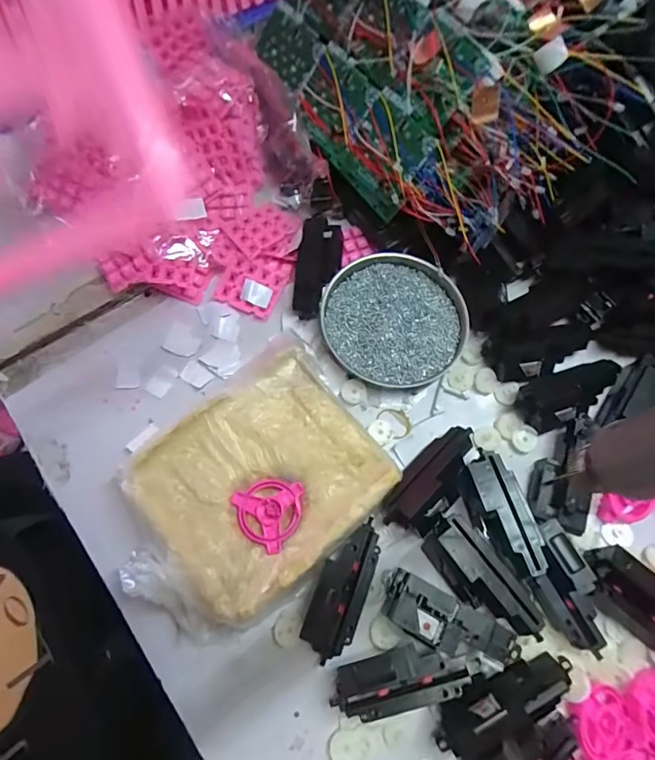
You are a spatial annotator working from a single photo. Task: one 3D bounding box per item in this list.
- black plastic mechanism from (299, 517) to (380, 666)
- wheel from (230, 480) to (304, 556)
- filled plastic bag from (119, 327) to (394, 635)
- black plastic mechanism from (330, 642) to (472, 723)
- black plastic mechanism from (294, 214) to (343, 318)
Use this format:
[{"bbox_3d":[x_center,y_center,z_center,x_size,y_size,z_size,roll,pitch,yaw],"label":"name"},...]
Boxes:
[{"bbox_3d":[0.011,0.159,0.338,0.038,0.034,0.098,20,73,8],"label":"black plastic mechanism"},{"bbox_3d":[-0.043,0.107,0.354,0.055,0.005,0.054,-23,73,-7],"label":"wheel"},{"bbox_3d":[-0.059,0.087,0.359,0.208,0.039,0.152,-41,75,-12],"label":"filled plastic bag"},{"bbox_3d":[0.052,0.213,0.321,0.100,0.036,0.040,-16,73,-5],"label":"black plastic mechanism"},{"bbox_3d":[-0.011,-0.108,0.429,0.042,0.015,0.098,11,86,5],"label":"black plastic mechanism"}]

